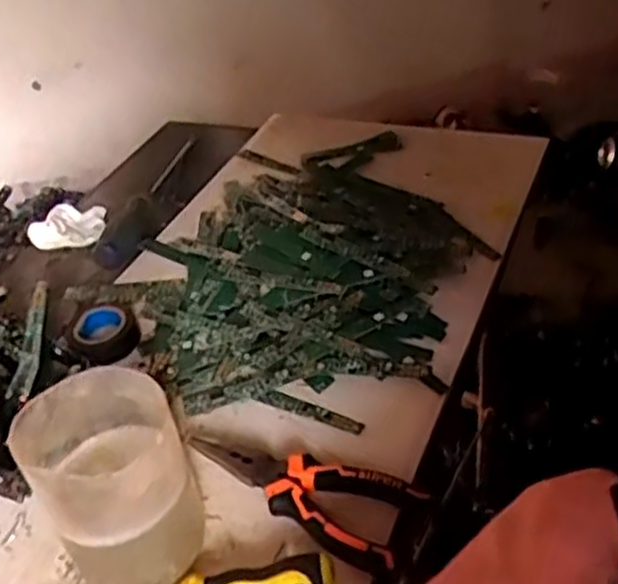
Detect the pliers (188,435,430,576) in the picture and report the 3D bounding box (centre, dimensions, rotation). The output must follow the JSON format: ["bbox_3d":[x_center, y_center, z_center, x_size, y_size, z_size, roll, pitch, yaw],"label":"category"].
[{"bbox_3d":[-0.007,0.113,0.447,0.149,0.021,0.053,18,46,31],"label":"pliers"}]

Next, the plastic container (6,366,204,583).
[{"bbox_3d":[-0.102,0.105,0.404,0.075,0.102,0.082,-5,39,4],"label":"plastic container"}]

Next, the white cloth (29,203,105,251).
[{"bbox_3d":[-0.230,-0.064,0.714,0.069,0.018,0.051,-13,38,-4],"label":"white cloth"}]

